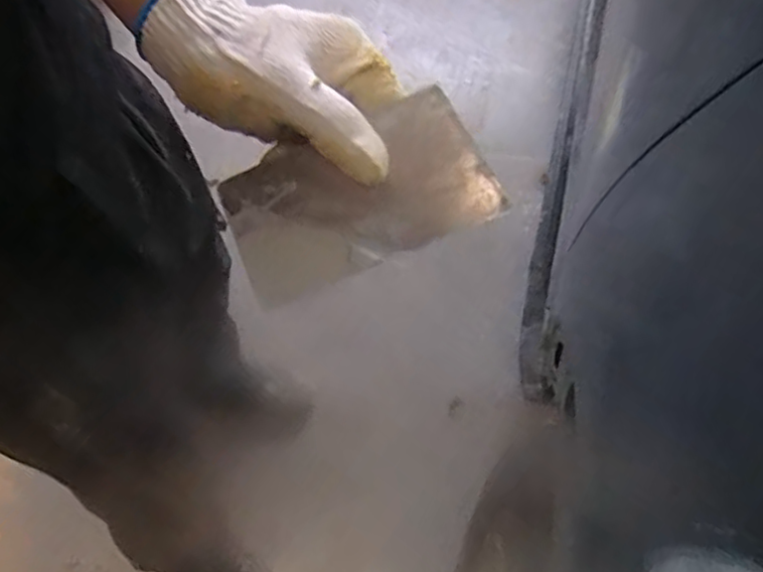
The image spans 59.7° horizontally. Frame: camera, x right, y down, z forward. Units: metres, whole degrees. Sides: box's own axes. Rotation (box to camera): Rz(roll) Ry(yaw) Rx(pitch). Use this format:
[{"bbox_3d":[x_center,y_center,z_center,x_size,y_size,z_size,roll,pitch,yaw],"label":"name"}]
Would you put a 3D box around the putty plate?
[{"bbox_3d":[-0.015,-0.046,0.345,0.134,0.007,0.076,-23,86,10],"label":"putty plate"}]

